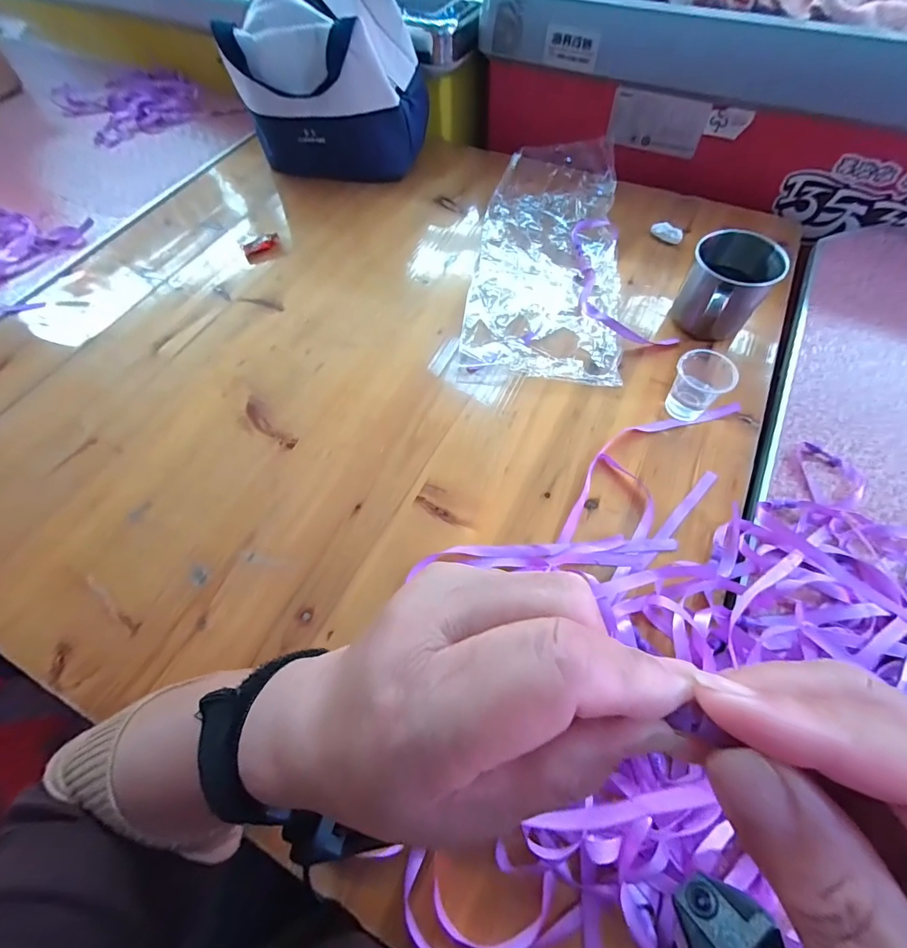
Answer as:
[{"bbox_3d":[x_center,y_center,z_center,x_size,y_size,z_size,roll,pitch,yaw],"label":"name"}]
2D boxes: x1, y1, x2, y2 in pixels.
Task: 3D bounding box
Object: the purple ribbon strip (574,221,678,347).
[{"bbox_3d":[0.177,-0.231,0.510,0.087,0.008,0.211,-13,63,-3],"label":"purple ribbon strip"}]

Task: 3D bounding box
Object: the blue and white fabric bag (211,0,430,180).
[{"bbox_3d":[-0.160,-0.524,0.594,0.219,0.176,0.126,10,64,8],"label":"blue and white fabric bag"}]

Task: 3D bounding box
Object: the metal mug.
[{"bbox_3d":[0.270,-0.179,0.450,0.081,0.086,0.094,33,69,18],"label":"metal mug"}]

